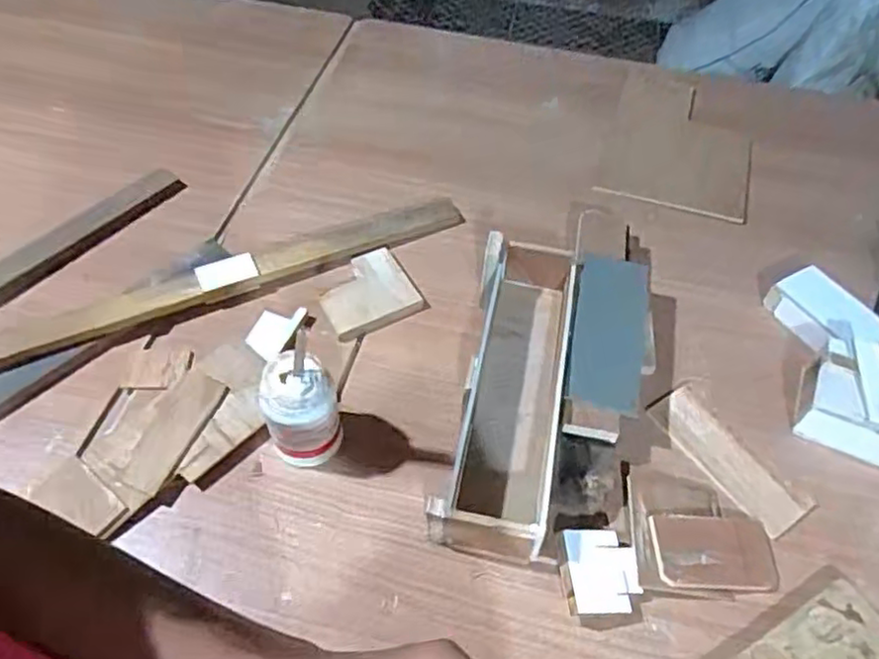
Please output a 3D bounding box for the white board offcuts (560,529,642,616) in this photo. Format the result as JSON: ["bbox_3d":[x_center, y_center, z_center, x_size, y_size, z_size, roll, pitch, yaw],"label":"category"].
[{"bbox_3d":[0.163,0.245,0.674,0.077,0.034,0.080,-2,54,-3],"label":"white board offcuts"}]

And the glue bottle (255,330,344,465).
[{"bbox_3d":[-0.152,0.083,0.716,0.073,0.138,0.077,-22,58,-17],"label":"glue bottle"}]

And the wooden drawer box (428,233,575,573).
[{"bbox_3d":[0.084,0.060,0.781,0.114,0.092,0.385,11,54,6],"label":"wooden drawer box"}]

